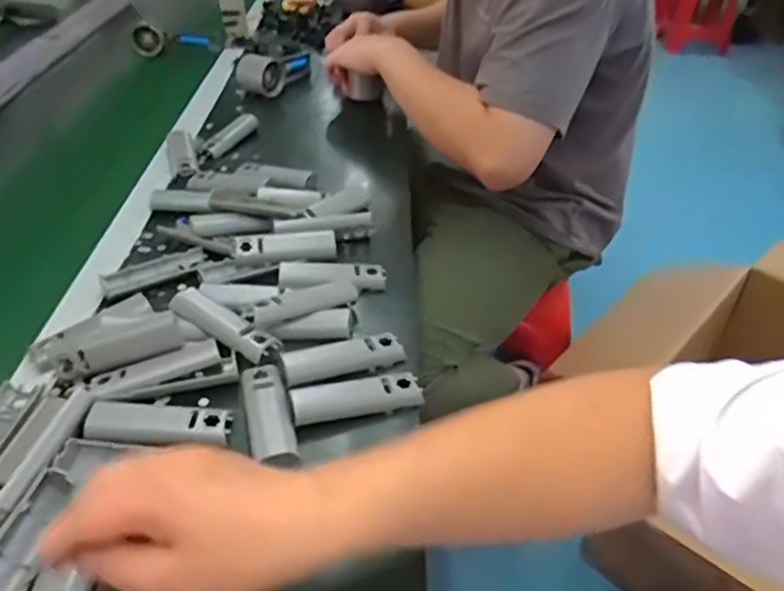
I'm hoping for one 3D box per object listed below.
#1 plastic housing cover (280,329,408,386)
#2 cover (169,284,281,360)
[{"bbox_3d":[-0.040,0.052,0.537,0.101,0.027,0.024,-16,41,-20],"label":"plastic housing cover"},{"bbox_3d":[-0.149,0.026,0.557,0.112,0.019,0.031,24,44,27],"label":"cover"}]

